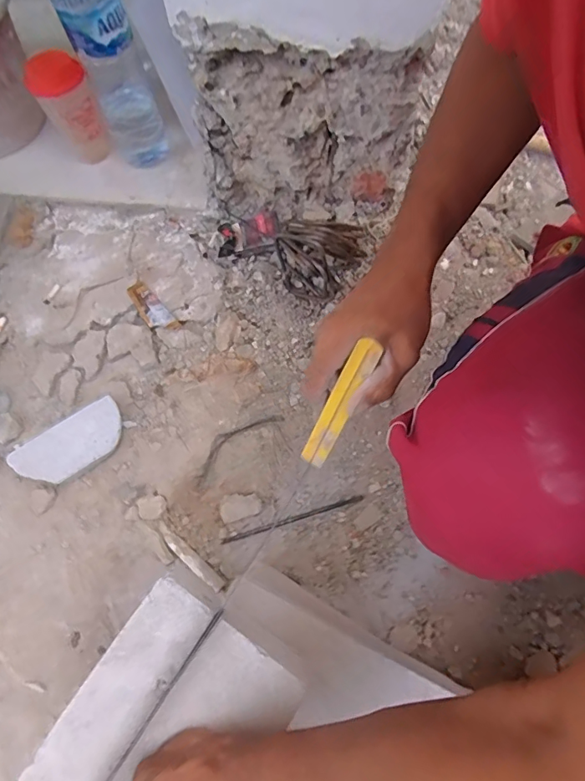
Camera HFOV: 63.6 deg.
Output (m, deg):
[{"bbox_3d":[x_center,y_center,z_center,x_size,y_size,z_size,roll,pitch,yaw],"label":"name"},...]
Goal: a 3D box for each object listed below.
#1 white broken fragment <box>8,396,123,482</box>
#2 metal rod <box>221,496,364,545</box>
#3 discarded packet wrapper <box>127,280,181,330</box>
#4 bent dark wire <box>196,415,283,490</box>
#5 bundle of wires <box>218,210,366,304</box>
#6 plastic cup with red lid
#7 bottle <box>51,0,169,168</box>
[{"bbox_3d":[-0.310,0.080,0.670,0.158,0.043,0.072,-34,68,-12],"label":"white broken fragment"},{"bbox_3d":[0.000,0.181,0.660,0.202,0.010,0.008,-16,65,-4],"label":"metal rod"},{"bbox_3d":[-0.221,-0.128,0.731,0.038,0.009,0.106,-42,76,-11],"label":"discarded packet wrapper"},{"bbox_3d":[-0.087,0.075,0.679,0.155,0.004,0.040,-39,88,-4],"label":"bent dark wire"},{"bbox_3d":[-0.011,-0.212,0.689,0.223,0.118,0.107,14,73,4],"label":"bundle of wires"},{"bbox_3d":[-0.355,-0.451,0.755,0.078,0.144,0.079,-1,65,3],"label":"plastic cup with red lid"},{"bbox_3d":[-0.265,-0.485,0.699,0.092,0.331,0.110,-20,66,-6],"label":"bottle"}]

